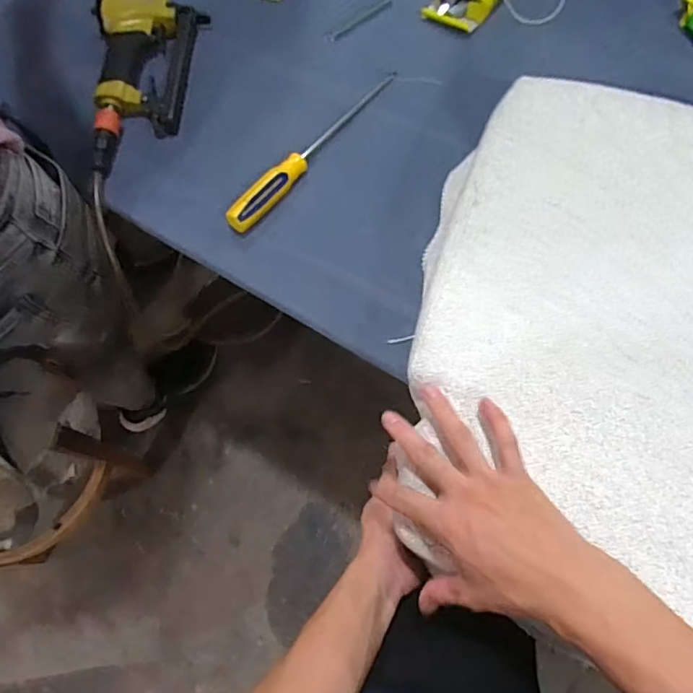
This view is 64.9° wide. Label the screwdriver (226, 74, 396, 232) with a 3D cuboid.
[{"bbox_3d":[-0.034,-0.234,0.633,0.027,0.030,0.278,39,77,14],"label":"screwdriver"}]

